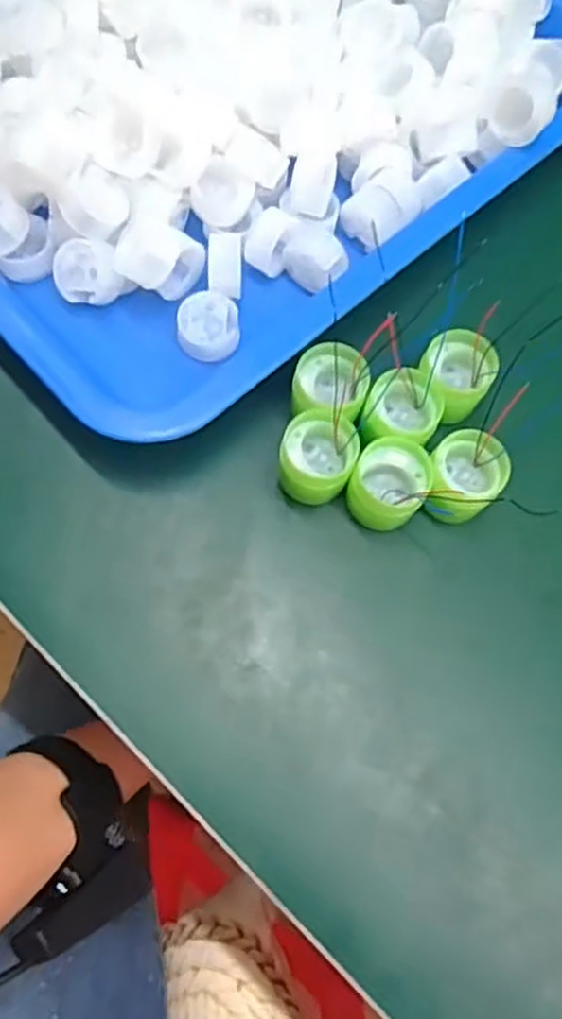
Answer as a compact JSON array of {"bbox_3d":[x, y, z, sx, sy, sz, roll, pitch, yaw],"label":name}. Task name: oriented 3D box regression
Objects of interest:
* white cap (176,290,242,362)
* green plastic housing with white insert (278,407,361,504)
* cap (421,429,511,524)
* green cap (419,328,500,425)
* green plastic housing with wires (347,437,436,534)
[{"bbox_3d":[-0.030,-0.077,0.308,0.025,0.012,0.029,0,71,-4],"label":"white cap"},{"bbox_3d":[0.014,-0.019,0.288,0.028,0.027,0.033,21,71,3],"label":"green plastic housing with white insert"},{"bbox_3d":[0.073,-0.012,0.288,0.029,0.025,0.031,1,71,-4],"label":"cap"},{"bbox_3d":[0.072,-0.056,0.299,0.029,0.024,0.028,1,71,-4],"label":"green cap"},{"bbox_3d":[0.043,-0.010,0.288,0.029,0.022,0.032,21,71,3],"label":"green plastic housing with wires"}]

